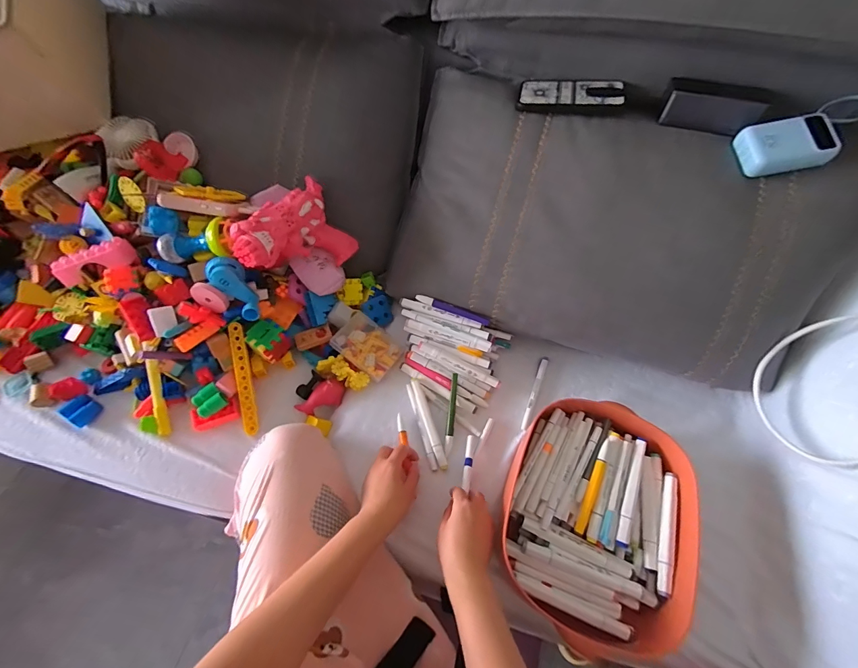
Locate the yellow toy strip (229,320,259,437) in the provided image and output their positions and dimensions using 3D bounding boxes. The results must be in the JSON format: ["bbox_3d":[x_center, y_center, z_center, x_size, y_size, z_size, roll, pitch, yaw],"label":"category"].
[{"bbox_3d":[-0.297,0.071,0.608,0.021,0.015,0.176,-9,88,-6],"label":"yellow toy strip"}]

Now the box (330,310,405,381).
[{"bbox_3d":[-0.104,0.020,0.655,0.103,0.030,0.081,32,67,13],"label":"box"}]

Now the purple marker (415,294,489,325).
[{"bbox_3d":[0.039,-0.043,0.640,0.130,0.012,0.012,21,65,8],"label":"purple marker"}]

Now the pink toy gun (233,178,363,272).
[{"bbox_3d":[-0.207,-0.151,0.607,0.047,0.136,0.193,1,42,42],"label":"pink toy gun"}]

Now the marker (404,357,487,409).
[{"bbox_3d":[0.027,0.083,0.639,0.158,0.021,0.016,27,66,11],"label":"marker"}]

